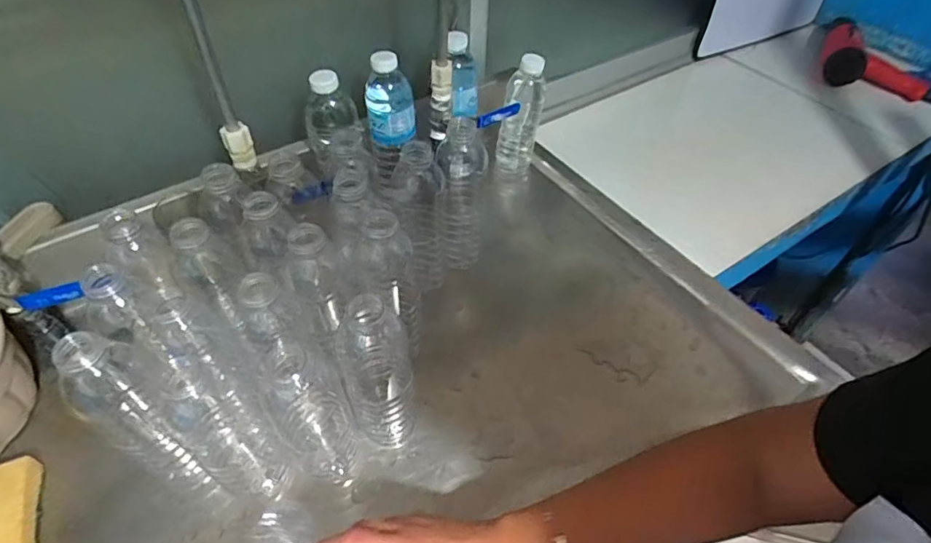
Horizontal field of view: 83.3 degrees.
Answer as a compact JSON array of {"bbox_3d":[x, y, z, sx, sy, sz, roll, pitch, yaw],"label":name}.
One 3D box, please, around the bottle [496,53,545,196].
[{"bbox_3d":[0.076,-0.207,0.737,0.053,0.194,0.067,9,51,5],"label":"bottle"}]

